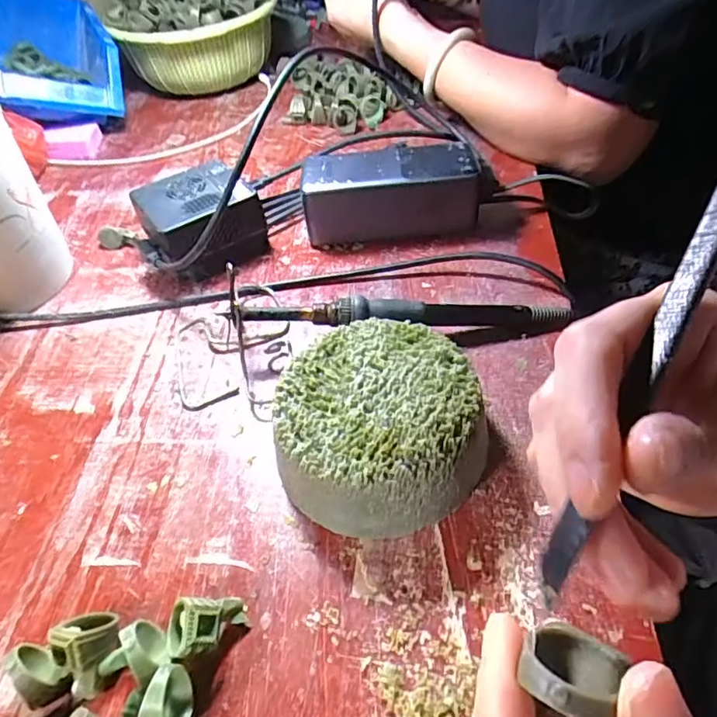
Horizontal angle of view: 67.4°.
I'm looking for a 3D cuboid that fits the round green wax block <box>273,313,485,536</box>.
[{"bbox_3d":[0.011,0.032,0.273,0.099,0.046,0.100,-3,47,4],"label":"round green wax block"}]

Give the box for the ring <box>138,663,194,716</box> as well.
[{"bbox_3d":[-0.071,0.133,0.205,0.015,0.023,0.026,2,48,8],"label":"ring"}]

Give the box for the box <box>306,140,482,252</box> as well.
[{"bbox_3d":[0.025,-0.128,0.412,0.130,0.054,0.056,-4,47,3],"label":"box"}]

